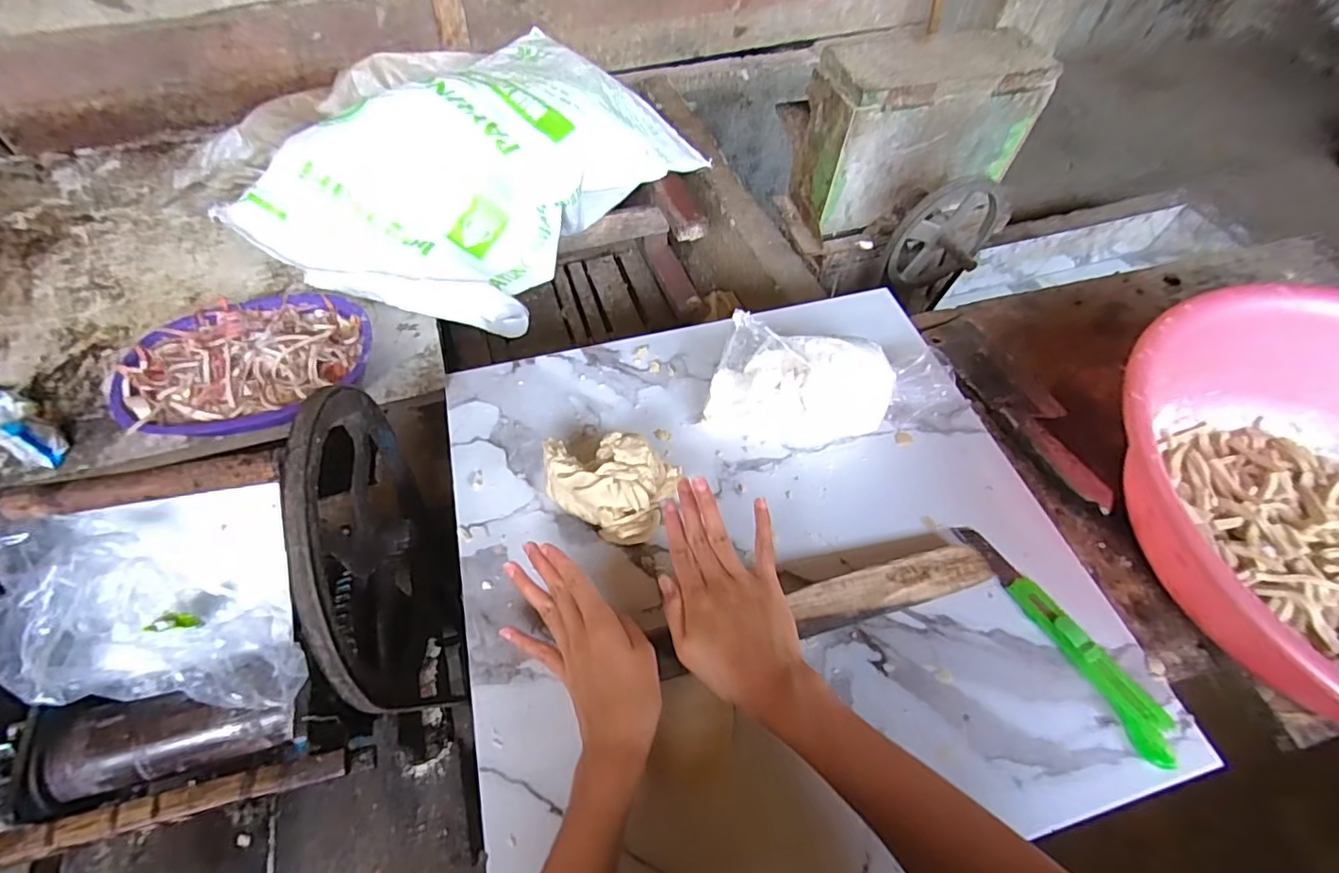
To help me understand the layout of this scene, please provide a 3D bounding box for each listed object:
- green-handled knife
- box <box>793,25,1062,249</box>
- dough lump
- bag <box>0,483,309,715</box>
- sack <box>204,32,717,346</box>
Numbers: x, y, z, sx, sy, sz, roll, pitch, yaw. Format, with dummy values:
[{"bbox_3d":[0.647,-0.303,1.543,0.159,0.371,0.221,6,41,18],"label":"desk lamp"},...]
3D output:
[{"bbox_3d":[0.302,0.147,0.442,0.032,0.011,0.195,-21,61,-17],"label":"green-handled knife"},{"bbox_3d":[0.397,-0.495,0.931,0.347,0.221,0.139,-16,59,-14],"label":"box"},{"bbox_3d":[-0.051,0.034,0.487,0.107,0.056,0.082,27,61,16],"label":"dough lump"},{"bbox_3d":[-0.355,0.116,0.391,0.149,0.087,0.182,-24,60,-16],"label":"bag"},{"bbox_3d":[-0.280,-0.432,0.934,0.409,0.185,0.650,29,60,14],"label":"sack"}]

